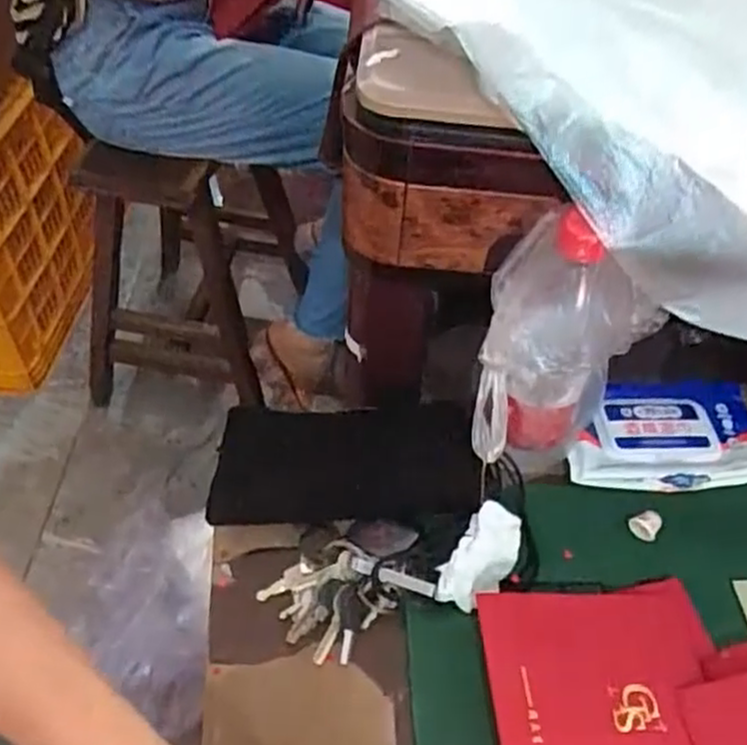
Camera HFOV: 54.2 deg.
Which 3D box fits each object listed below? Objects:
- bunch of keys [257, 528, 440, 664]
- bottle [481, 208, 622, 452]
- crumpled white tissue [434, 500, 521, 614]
[{"bbox_3d":[-0.023,0.152,0.496,0.092,0.019,0.078,31,54,21],"label":"bunch of keys"},{"bbox_3d":[0.116,-0.011,0.495,0.086,0.201,0.063,13,49,7],"label":"bottle"},{"bbox_3d":[0.073,0.127,0.500,0.039,0.016,0.073,34,82,2],"label":"crumpled white tissue"}]

